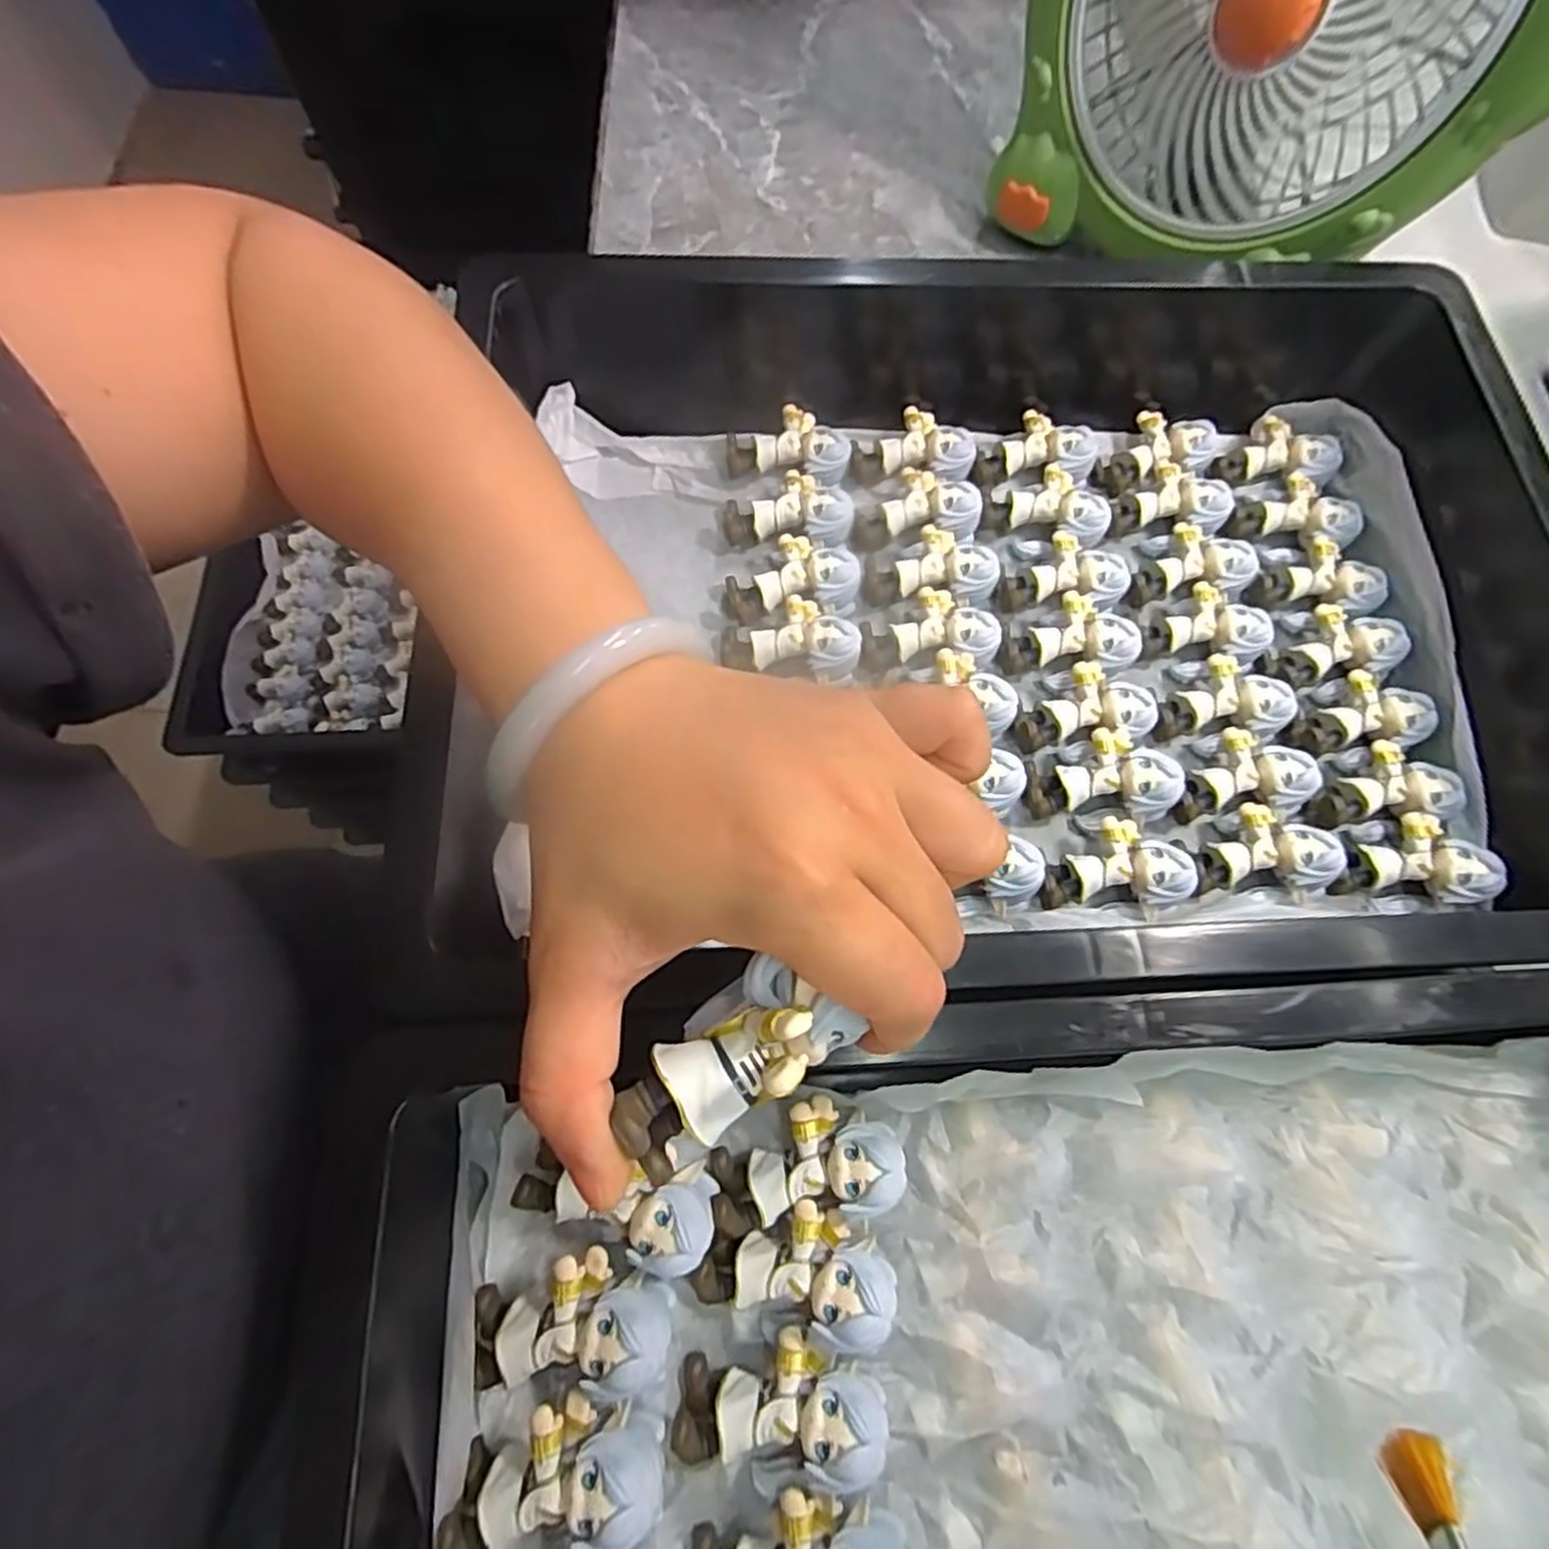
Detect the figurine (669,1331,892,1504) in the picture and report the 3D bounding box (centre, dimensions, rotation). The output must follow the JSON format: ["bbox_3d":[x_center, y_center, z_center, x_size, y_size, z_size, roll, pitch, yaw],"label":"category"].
[{"bbox_3d":[0.003,0.196,0.230,0.062,0.030,0.038,-8,67,12],"label":"figurine"}]

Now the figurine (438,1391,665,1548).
[{"bbox_3d":[-0.063,0.203,0.216,0.064,0.024,0.033,-17,69,6],"label":"figurine"}]

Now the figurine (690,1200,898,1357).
[{"bbox_3d":[0.008,0.157,0.236,0.059,0.027,0.035,16,71,3],"label":"figurine"}]

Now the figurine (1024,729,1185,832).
[{"bbox_3d":[0.139,0.003,0.320,0.054,0.030,0.041,-12,72,-7],"label":"figurine"}]

